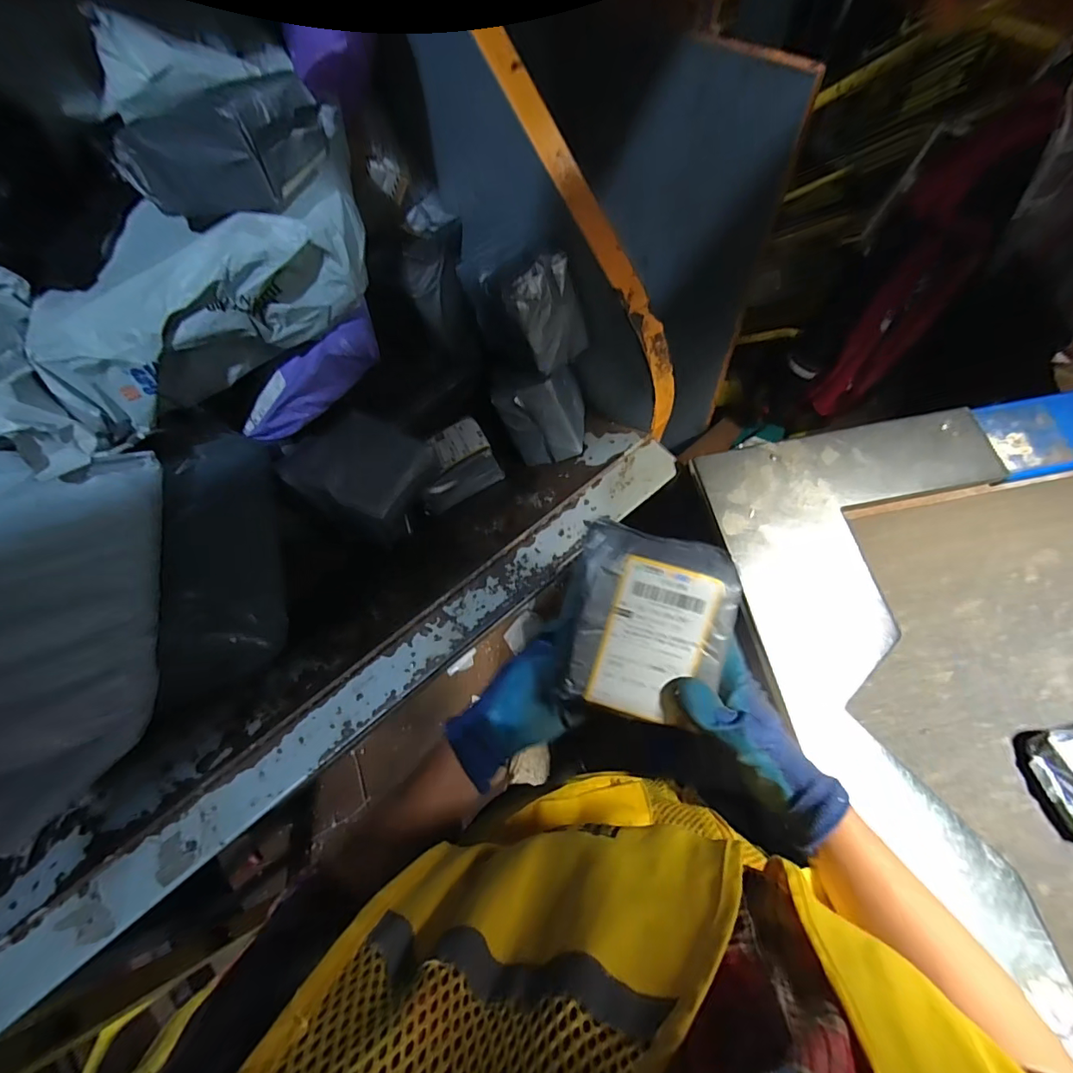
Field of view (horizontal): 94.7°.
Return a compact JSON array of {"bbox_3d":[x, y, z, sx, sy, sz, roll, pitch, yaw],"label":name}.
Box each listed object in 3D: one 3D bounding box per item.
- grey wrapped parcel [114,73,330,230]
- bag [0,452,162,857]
[{"bbox_3d":[-0.260,-0.325,0.405,0.141,0.077,0.100,11,68,5],"label":"grey wrapped parcel"},{"bbox_3d":[-0.412,0.068,0.403,0.166,0.049,0.317,3,69,-42],"label":"bag"}]

